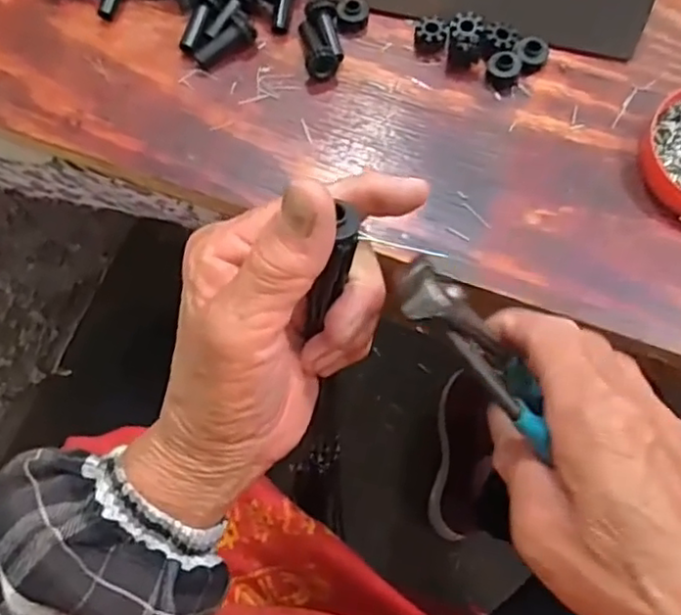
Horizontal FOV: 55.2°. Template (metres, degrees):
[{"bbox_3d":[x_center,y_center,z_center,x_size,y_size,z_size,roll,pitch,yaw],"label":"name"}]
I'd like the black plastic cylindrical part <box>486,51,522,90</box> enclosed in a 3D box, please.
[{"bbox_3d":[0.093,-0.135,0.371,0.018,0.013,0.017,-1,67,2],"label":"black plastic cylindrical part"}]

